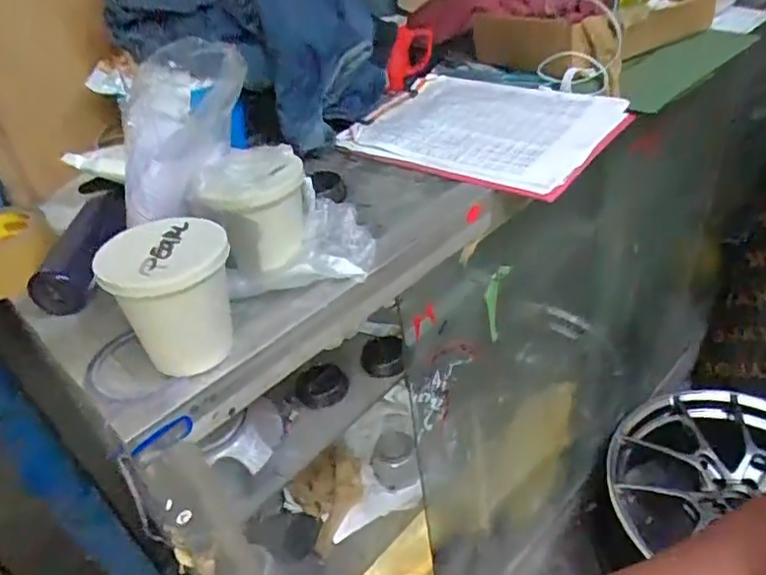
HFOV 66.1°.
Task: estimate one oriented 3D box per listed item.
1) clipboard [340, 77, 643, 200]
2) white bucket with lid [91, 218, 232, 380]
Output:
[{"bbox_3d":[0.121,-0.199,0.717,0.281,0.020,0.233,23,48,30],"label":"clipboard"},{"bbox_3d":[-0.151,0.007,0.441,0.086,0.097,0.089,-20,42,-15],"label":"white bucket with lid"}]

